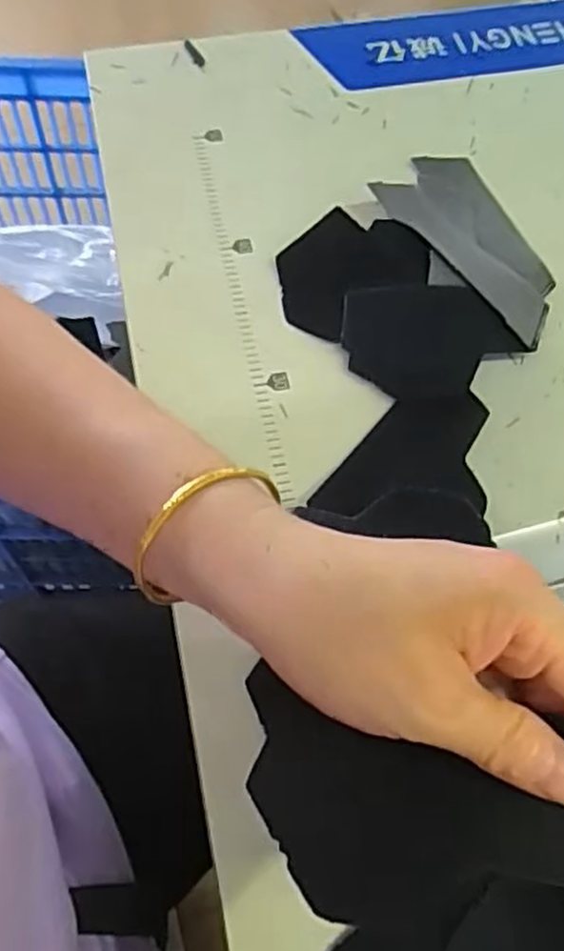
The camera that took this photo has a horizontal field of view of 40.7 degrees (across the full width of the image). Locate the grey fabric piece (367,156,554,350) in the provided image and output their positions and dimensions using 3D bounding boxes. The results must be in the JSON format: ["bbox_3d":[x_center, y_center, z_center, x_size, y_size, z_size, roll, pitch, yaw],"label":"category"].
[{"bbox_3d":[0.121,-0.144,0.455,0.078,0.016,0.144,-32,68,-18],"label":"grey fabric piece"}]

